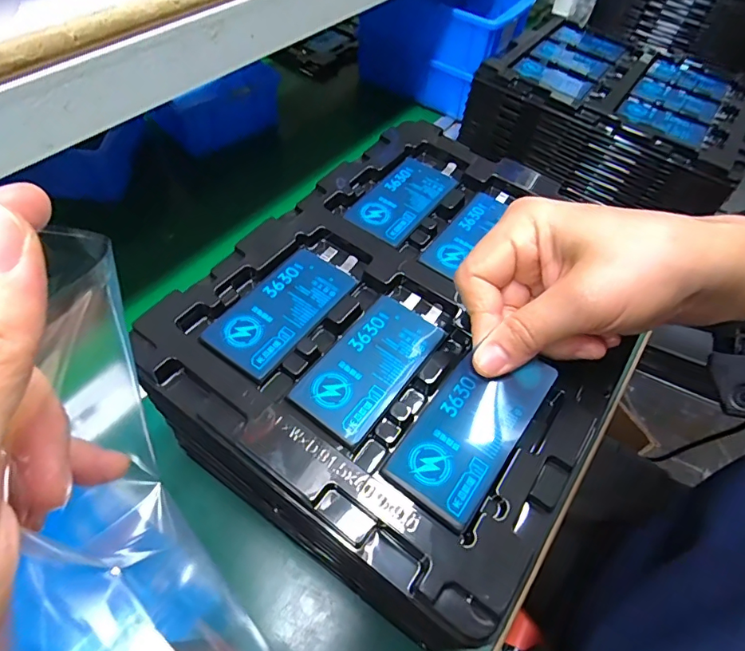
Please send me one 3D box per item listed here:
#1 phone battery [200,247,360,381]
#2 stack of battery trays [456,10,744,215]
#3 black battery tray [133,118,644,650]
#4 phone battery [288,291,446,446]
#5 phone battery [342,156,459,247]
[{"bbox_3d":[-0.046,-0.013,0.263,0.044,0.007,0.094,30,58,18],"label":"phone battery"},{"bbox_3d":[0.274,-0.244,0.542,0.275,0.096,0.215,29,58,17],"label":"stack of battery trays"},{"bbox_3d":[0.032,-0.018,0.268,0.216,0.027,0.281,31,59,18],"label":"black battery tray"},{"bbox_3d":[0.002,0.016,0.248,0.042,0.006,0.093,32,59,19],"label":"phone battery"},{"bbox_3d":[0.024,-0.092,0.322,0.048,0.005,0.095,27,57,16],"label":"phone battery"}]

